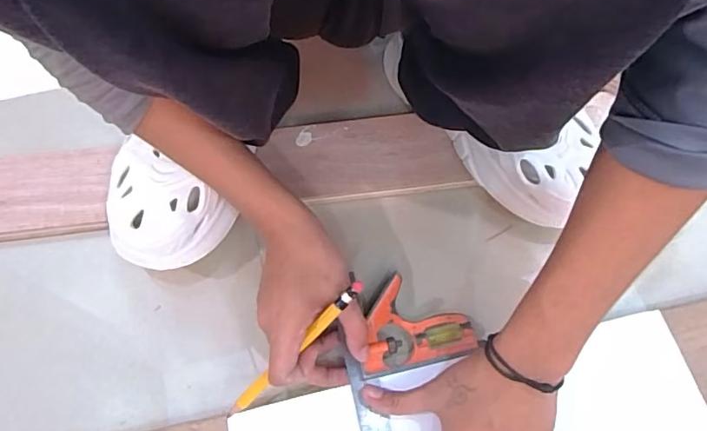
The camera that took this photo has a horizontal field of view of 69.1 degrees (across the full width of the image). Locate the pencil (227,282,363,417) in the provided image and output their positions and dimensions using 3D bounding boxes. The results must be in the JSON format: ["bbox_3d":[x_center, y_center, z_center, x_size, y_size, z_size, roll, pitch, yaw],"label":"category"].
[{"bbox_3d":[-0.045,0.102,0.389,0.145,0.009,0.010,-46,67,9],"label":"pencil"}]

